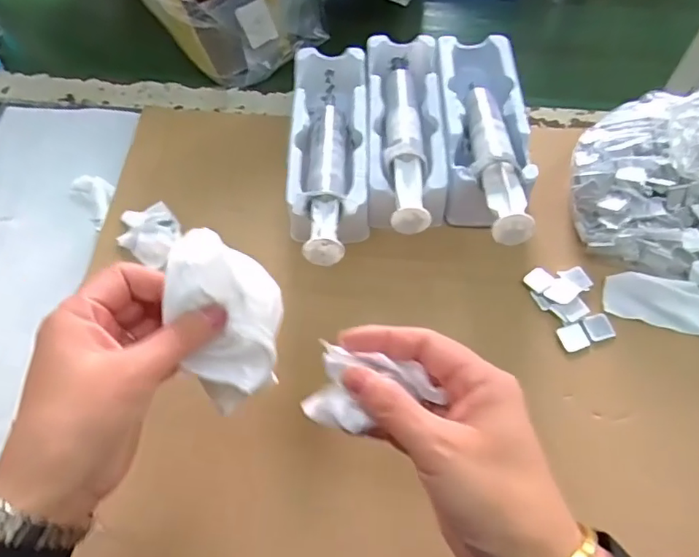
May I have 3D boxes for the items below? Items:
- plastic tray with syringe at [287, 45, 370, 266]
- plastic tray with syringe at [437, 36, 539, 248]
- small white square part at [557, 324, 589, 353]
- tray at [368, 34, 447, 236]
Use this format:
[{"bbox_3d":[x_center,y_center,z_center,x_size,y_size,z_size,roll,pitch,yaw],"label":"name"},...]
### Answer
[{"bbox_3d":[-0.017,-0.110,0.490,0.066,0.073,0.241,-1,62,1],"label":"plastic tray with syringe"},{"bbox_3d":[0.118,-0.120,0.483,0.071,0.083,0.241,0,62,1],"label":"plastic tray with syringe"},{"bbox_3d":[0.178,0.047,0.437,0.022,0.004,0.020,-14,62,-6],"label":"small white square part"},{"bbox_3d":[0.050,-0.129,0.501,0.064,0.064,0.225,0,62,1],"label":"tray"}]

